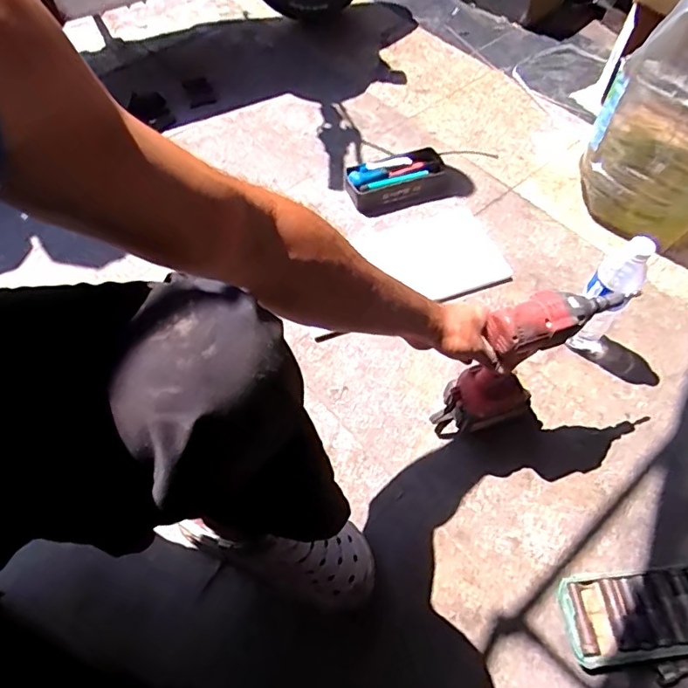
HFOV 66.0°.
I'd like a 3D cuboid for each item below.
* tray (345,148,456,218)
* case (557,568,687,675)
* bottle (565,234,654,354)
[{"bbox_3d":[0.112,-0.331,1.057,0.215,0.054,0.116,-20,61,-13],"label":"tray"},{"bbox_3d":[0.416,0.340,0.670,0.273,0.031,0.104,-5,59,-5],"label":"case"},{"bbox_3d":[0.408,-0.072,0.807,0.080,0.241,0.081,21,60,11],"label":"bottle"}]

